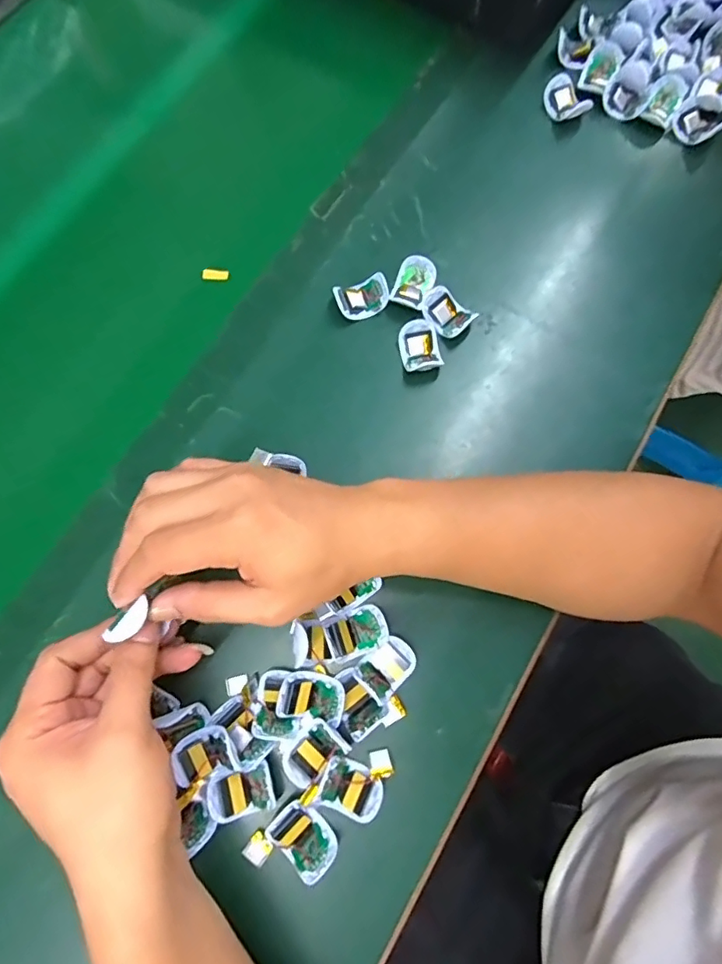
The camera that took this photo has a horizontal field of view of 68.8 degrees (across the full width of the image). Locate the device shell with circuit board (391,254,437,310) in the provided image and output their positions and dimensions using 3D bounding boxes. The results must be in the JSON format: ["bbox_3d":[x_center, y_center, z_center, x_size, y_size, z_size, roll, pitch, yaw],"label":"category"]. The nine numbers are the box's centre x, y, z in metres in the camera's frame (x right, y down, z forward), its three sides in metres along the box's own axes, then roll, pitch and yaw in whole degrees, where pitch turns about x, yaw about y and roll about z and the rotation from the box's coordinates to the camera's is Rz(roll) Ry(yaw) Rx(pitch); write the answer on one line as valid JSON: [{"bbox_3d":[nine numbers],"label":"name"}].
[{"bbox_3d":[0.043,-0.161,0.432,0.031,0.022,0.041,17,76,4],"label":"device shell with circuit board"}]

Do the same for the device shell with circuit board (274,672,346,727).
[{"bbox_3d":[-0.031,0.140,0.346,0.042,0.022,0.028,11,75,2],"label":"device shell with circuit board"}]

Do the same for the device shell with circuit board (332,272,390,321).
[{"bbox_3d":[0.001,-0.149,0.427,0.042,0.018,0.030,-13,76,-4],"label":"device shell with circuit board"}]

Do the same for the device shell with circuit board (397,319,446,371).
[{"bbox_3d":[0.048,-0.107,0.420,0.031,0.013,0.043,-13,76,-4],"label":"device shell with circuit board"}]

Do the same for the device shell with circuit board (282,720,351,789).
[{"bbox_3d":[-0.031,0.173,0.337,0.039,0.017,0.028,-44,80,-11],"label":"device shell with circuit board"}]

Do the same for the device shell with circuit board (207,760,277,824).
[{"bbox_3d":[-0.075,0.196,0.332,0.041,0.010,0.028,-19,76,-6],"label":"device shell with circuit board"}]

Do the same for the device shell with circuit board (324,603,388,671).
[{"bbox_3d":[-0.005,0.104,0.356,0.048,0.016,0.029,-26,77,-7],"label":"device shell with circuit board"}]

